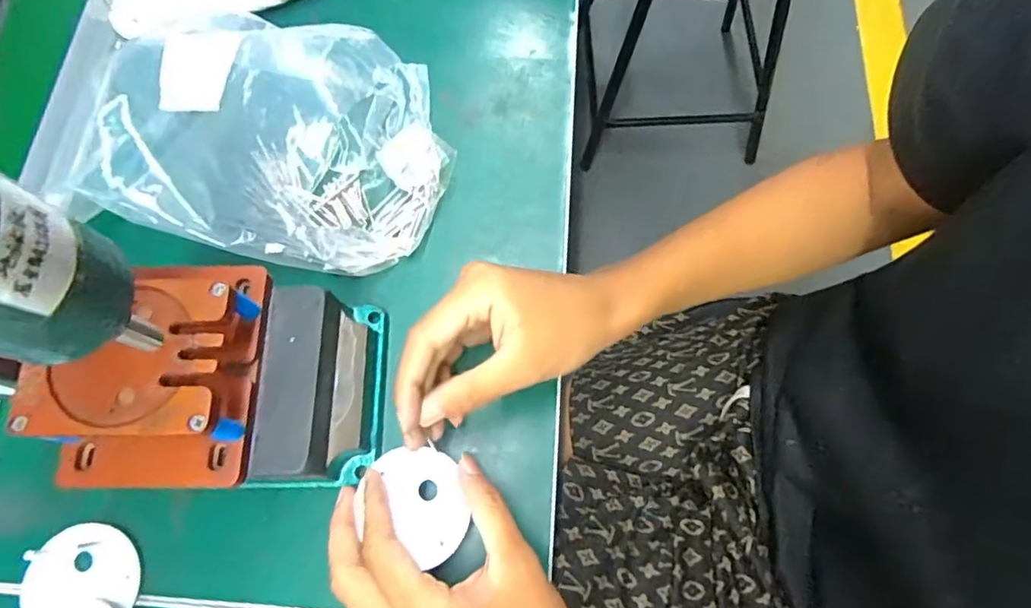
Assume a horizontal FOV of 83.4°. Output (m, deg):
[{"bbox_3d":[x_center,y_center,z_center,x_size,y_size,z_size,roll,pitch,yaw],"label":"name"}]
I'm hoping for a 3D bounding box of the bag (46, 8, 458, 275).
[{"bbox_3d":[-0.148,-0.105,0.362,0.199,0.090,0.152,5,71,4],"label":"bag"}]

